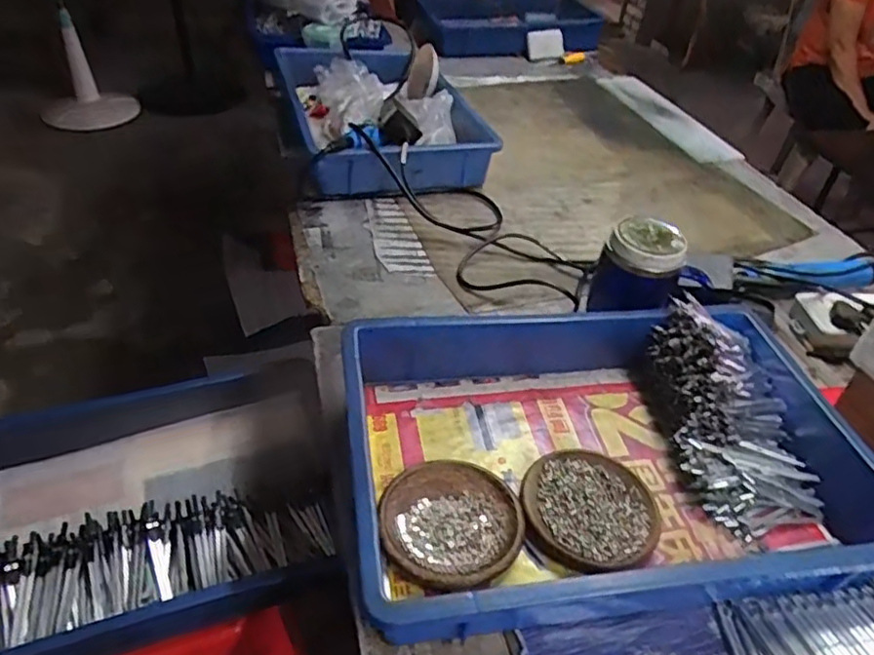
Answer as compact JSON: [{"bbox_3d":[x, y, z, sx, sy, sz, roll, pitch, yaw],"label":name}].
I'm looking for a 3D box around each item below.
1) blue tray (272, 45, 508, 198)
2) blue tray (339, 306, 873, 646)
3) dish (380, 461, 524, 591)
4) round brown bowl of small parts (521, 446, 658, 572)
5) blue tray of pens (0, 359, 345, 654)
[{"bbox_3d":[-0.103,-0.364,1.050,0.285,0.104,0.442,-9,43,-15],"label":"blue tray"},{"bbox_3d":[0.150,0.103,0.550,0.445,0.076,0.286,-4,41,-9],"label":"blue tray"},{"bbox_3d":[0.011,0.159,0.511,0.113,0.021,0.110,2,41,-2],"label":"dish"},{"bbox_3d":[0.130,0.155,0.536,0.114,0.017,0.117,2,41,-2],"label":"round brown bowl of small parts"},{"bbox_3d":[-0.325,0.199,0.653,0.410,0.084,0.278,-10,43,-16],"label":"blue tray of pens"}]

